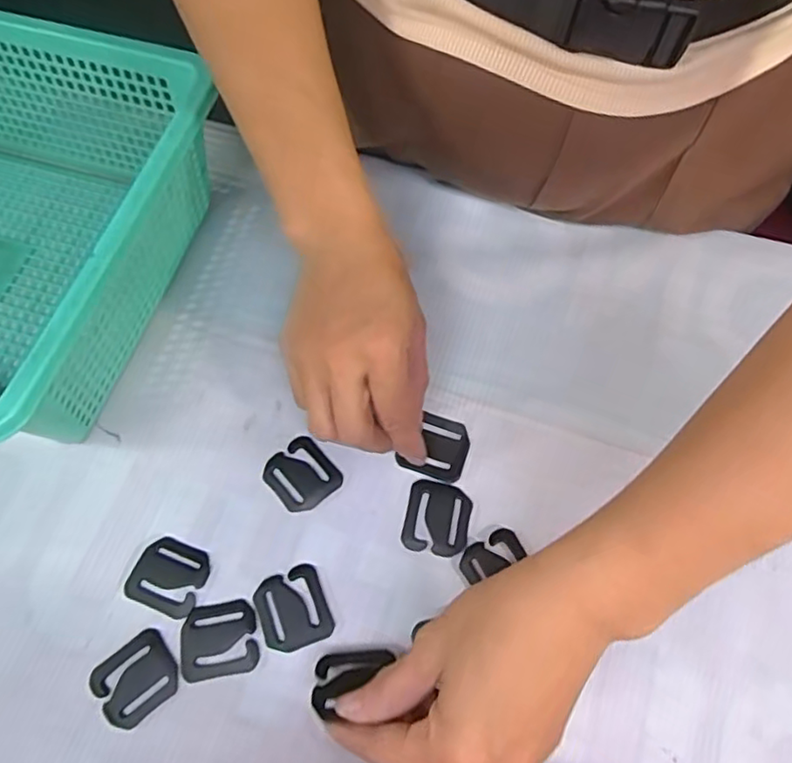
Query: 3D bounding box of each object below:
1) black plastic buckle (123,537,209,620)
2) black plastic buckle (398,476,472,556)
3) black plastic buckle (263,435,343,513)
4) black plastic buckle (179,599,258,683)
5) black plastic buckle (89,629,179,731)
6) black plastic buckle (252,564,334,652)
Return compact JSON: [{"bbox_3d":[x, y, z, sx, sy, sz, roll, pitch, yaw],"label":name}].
[{"bbox_3d":[-0.121,0.103,0.329,0.039,0.004,0.035,19,68,10],"label":"black plastic buckle"},{"bbox_3d":[0.022,0.074,0.338,0.034,0.004,0.038,12,67,7],"label":"black plastic buckle"},{"bbox_3d":[-0.054,0.053,0.351,0.034,0.004,0.038,-37,70,-14],"label":"black plastic buckle"},{"bbox_3d":[-0.091,0.132,0.314,0.038,0.004,0.035,-10,66,-3],"label":"black plastic buckle"},{"bbox_3d":[-0.129,0.149,0.309,0.038,0.004,0.035,-38,70,-15],"label":"black plastic buckle"},{"bbox_3d":[-0.054,0.118,0.320,0.036,0.004,0.039,-20,67,-8],"label":"black plastic buckle"}]

